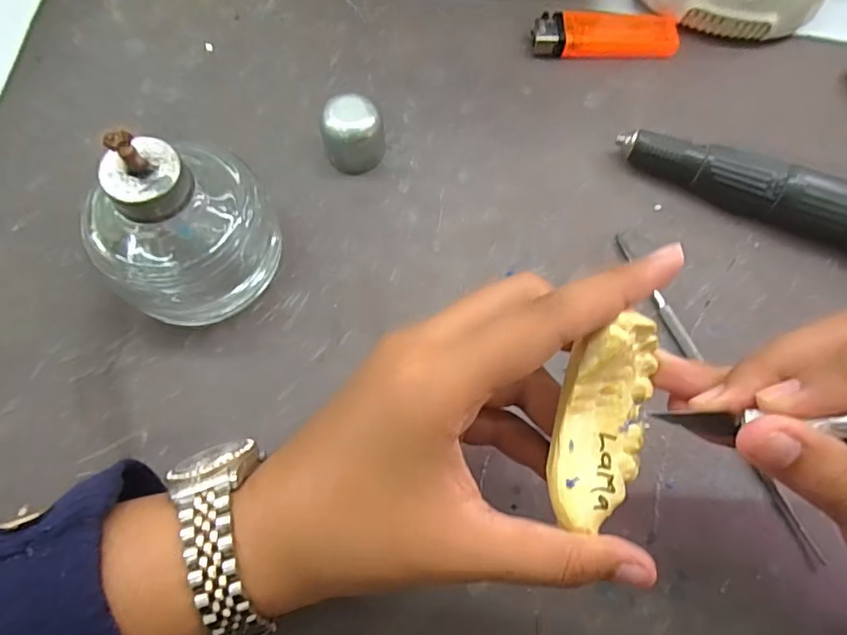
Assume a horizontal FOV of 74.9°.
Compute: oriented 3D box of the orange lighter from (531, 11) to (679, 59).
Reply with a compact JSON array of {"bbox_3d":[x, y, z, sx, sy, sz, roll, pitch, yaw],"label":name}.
[{"bbox_3d":[0.100,-0.157,0.306,0.080,0.011,0.025,-1,71,-3],"label":"orange lighter"}]

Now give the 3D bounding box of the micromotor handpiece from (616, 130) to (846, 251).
[{"bbox_3d":[0.165,-0.056,0.263,0.143,0.031,0.026,23,72,5],"label":"micromotor handpiece"}]

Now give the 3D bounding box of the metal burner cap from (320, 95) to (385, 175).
[{"bbox_3d":[-0.033,-0.087,0.268,0.028,0.030,0.023,0,71,-2],"label":"metal burner cap"}]

